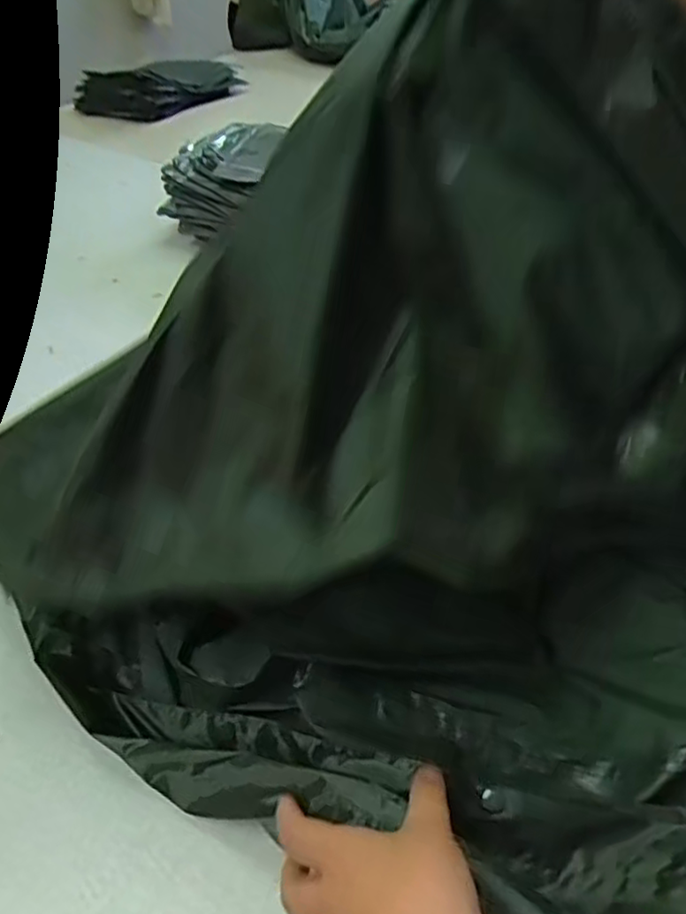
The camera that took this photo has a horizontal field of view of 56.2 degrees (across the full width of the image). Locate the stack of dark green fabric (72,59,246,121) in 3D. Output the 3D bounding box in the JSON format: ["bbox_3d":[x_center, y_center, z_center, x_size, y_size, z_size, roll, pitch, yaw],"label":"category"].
[{"bbox_3d":[-0.460,-0.926,1.612,0.428,0.098,0.215,-15,45,-10],"label":"stack of dark green fabric"}]

